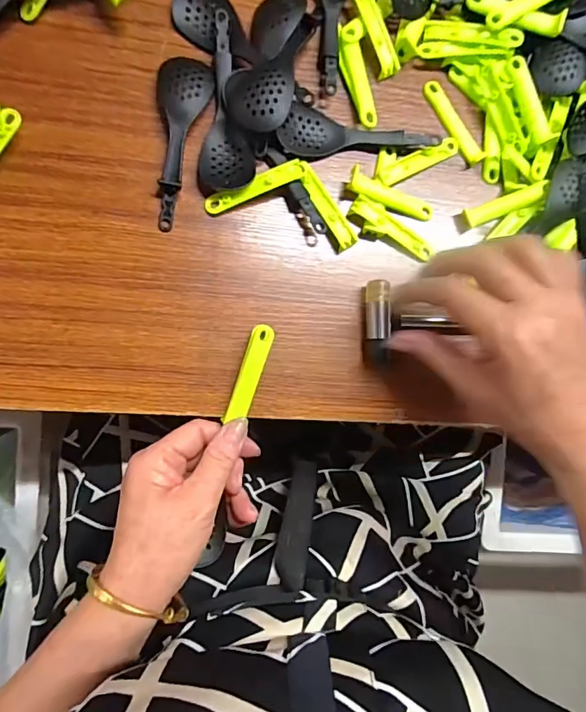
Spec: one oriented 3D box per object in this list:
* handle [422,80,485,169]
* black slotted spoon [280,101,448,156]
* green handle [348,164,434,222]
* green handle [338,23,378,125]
[{"bbox_3d":[0.131,-0.190,0.367,0.014,0.010,0.074,-34,94,-9],"label":"handle"},{"bbox_3d":[0.052,-0.174,0.352,0.123,0.016,0.038,-1,89,-10],"label":"black slotted spoon"},{"bbox_3d":[0.077,-0.125,0.354,0.075,0.005,0.017,16,93,-21],"label":"green handle"},{"bbox_3d":[0.051,-0.217,0.352,0.021,0.013,0.078,-15,91,-10],"label":"green handle"}]

